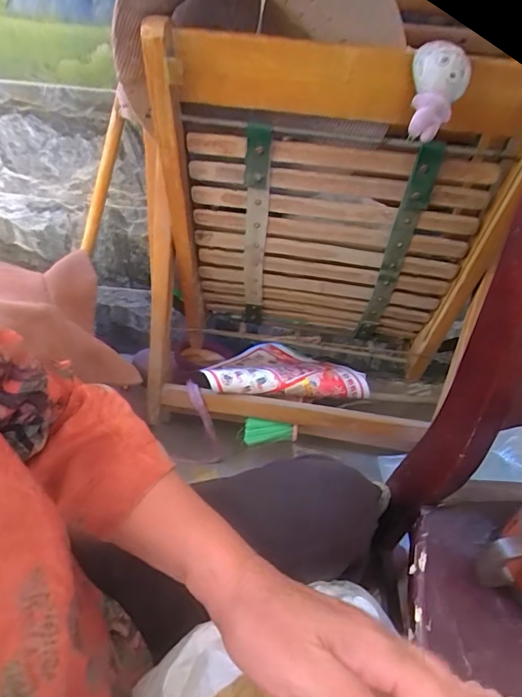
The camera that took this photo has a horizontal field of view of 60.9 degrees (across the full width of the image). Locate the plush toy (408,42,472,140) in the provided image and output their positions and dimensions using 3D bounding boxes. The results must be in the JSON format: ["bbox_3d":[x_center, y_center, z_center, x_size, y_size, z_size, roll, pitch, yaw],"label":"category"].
[{"bbox_3d":[0.195,-0.290,0.502,0.063,0.086,0.078,20,46,12],"label":"plush toy"}]

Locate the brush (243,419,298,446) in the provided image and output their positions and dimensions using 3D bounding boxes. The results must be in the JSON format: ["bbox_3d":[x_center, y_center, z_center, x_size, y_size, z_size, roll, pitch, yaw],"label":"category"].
[{"bbox_3d":[0.017,0.158,0.820,0.098,0.016,0.049,8,85,0],"label":"brush"}]

